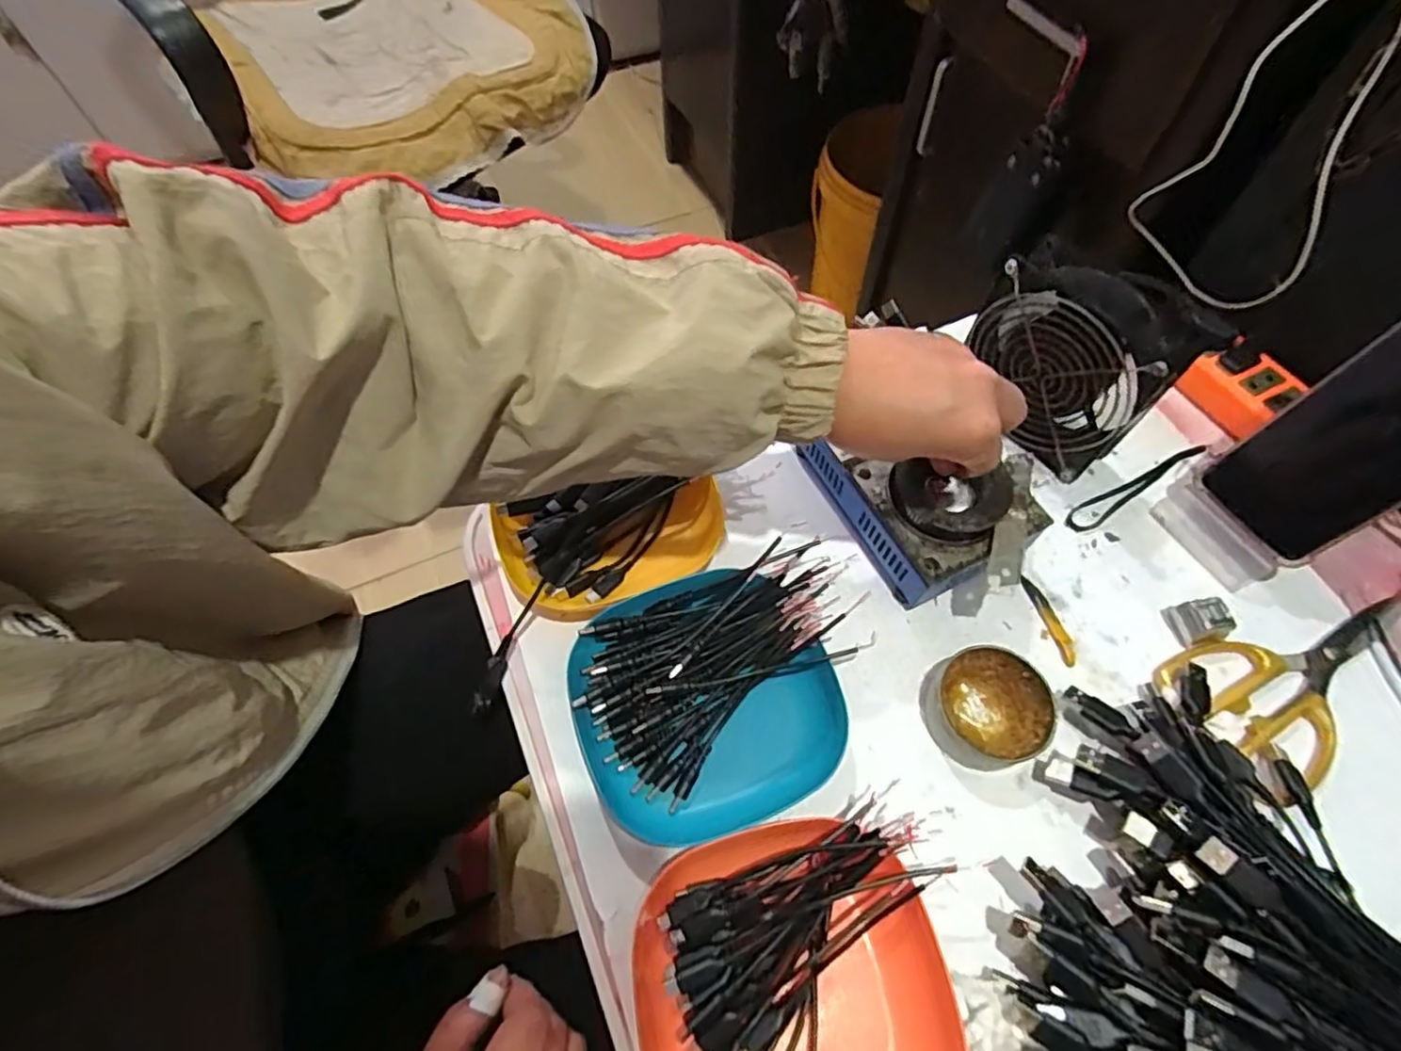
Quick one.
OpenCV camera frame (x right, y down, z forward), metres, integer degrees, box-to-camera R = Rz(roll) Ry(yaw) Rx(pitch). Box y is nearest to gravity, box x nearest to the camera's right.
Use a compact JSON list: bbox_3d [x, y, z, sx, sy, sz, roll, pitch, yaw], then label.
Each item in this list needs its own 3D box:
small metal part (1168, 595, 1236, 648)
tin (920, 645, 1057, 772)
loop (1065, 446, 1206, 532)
[{"bbox_3d":[0.306,0.057,0.406,0.025,0.020,0.023,-13,61,-6],"label":"small metal part"},{"bbox_3d":[0.163,0.103,0.380,0.065,0.023,0.062,-1,61,1],"label":"tin"},{"bbox_3d":[0.304,-0.028,0.464,0.119,0.011,0.018,-27,64,-13],"label":"loop"}]

